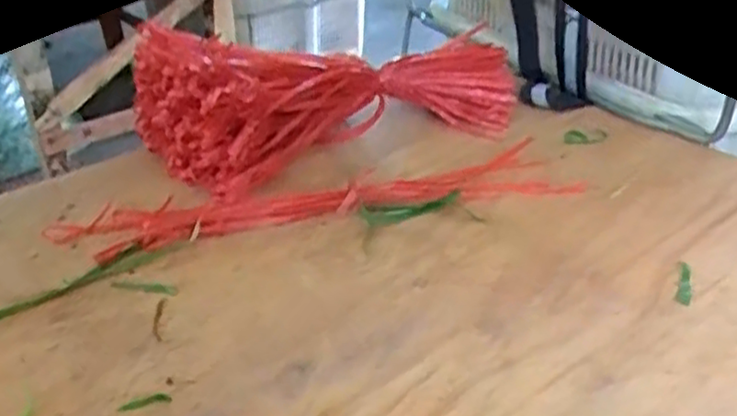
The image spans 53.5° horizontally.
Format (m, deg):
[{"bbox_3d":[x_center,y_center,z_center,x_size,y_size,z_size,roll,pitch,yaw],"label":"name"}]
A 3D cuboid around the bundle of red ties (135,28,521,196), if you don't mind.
[{"bbox_3d":[-0.017,-0.107,0.615,0.336,0.108,0.101,-16,35,-24],"label":"bundle of red ties"}]

